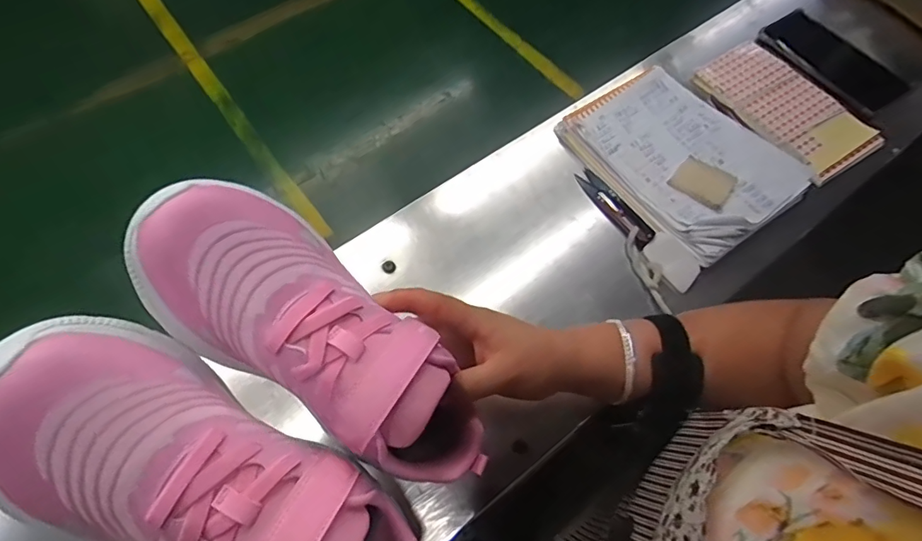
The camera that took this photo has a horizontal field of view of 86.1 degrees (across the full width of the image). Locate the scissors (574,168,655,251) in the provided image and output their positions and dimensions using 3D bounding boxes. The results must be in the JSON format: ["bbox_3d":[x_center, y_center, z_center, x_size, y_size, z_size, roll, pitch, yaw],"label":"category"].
[{"bbox_3d":[0.155,-0.064,0.499,0.024,0.005,0.102,-36,65,-1],"label":"scissors"}]

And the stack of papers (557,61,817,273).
[{"bbox_3d":[0.231,-0.120,0.522,0.170,0.033,0.209,-31,68,-17],"label":"stack of papers"}]

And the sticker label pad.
[{"bbox_3d":[0.367,-0.190,0.558,0.106,0.014,0.194,-31,67,-9],"label":"sticker label pad"}]

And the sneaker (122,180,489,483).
[{"bbox_3d":[-0.079,0.038,0.284,0.214,0.087,0.085,43,65,-16],"label":"sneaker"}]

